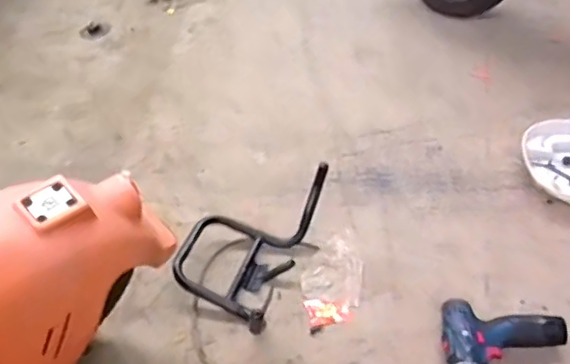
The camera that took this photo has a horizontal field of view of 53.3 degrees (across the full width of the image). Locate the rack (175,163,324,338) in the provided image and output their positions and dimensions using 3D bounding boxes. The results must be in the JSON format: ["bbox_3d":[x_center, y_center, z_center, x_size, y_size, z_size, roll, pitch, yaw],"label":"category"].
[{"bbox_3d":[-0.071,0.086,1.007,0.209,0.140,0.272,18,45,17],"label":"rack"}]

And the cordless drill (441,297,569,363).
[{"bbox_3d":[0.316,0.246,0.895,0.215,0.053,0.149,-25,48,-25],"label":"cordless drill"}]

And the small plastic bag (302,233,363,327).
[{"bbox_3d":[0.086,0.174,1.015,0.097,0.013,0.199,8,43,8],"label":"small plastic bag"}]

